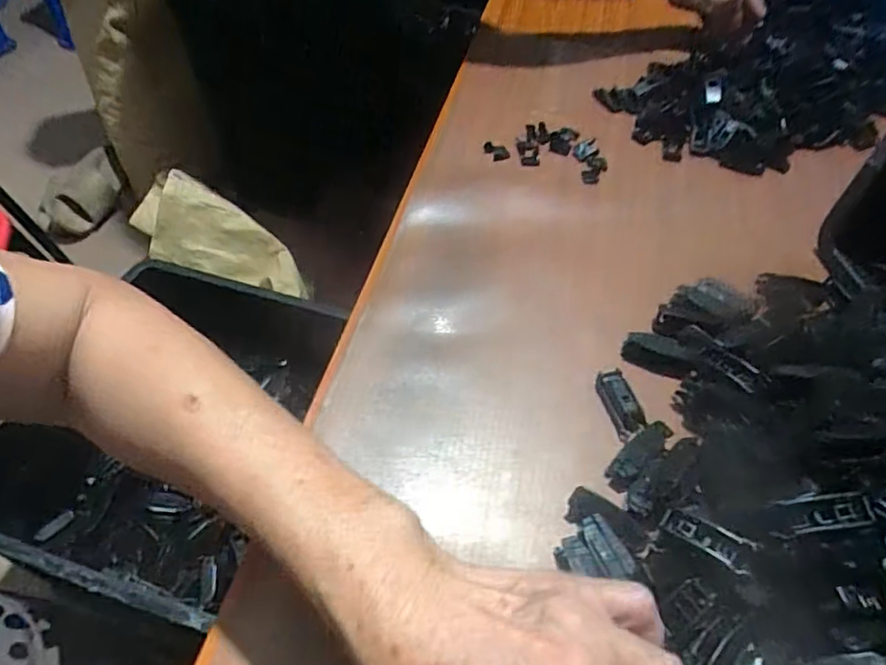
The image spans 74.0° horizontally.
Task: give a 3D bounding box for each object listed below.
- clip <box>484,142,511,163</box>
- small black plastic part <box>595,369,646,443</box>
[{"bbox_3d":[0.052,-0.176,0.576,0.013,0.013,0.027,-27,57,-22],"label":"clip"},{"bbox_3d":[0.120,0.049,0.395,0.020,0.010,0.047,-11,61,-11],"label":"small black plastic part"}]

